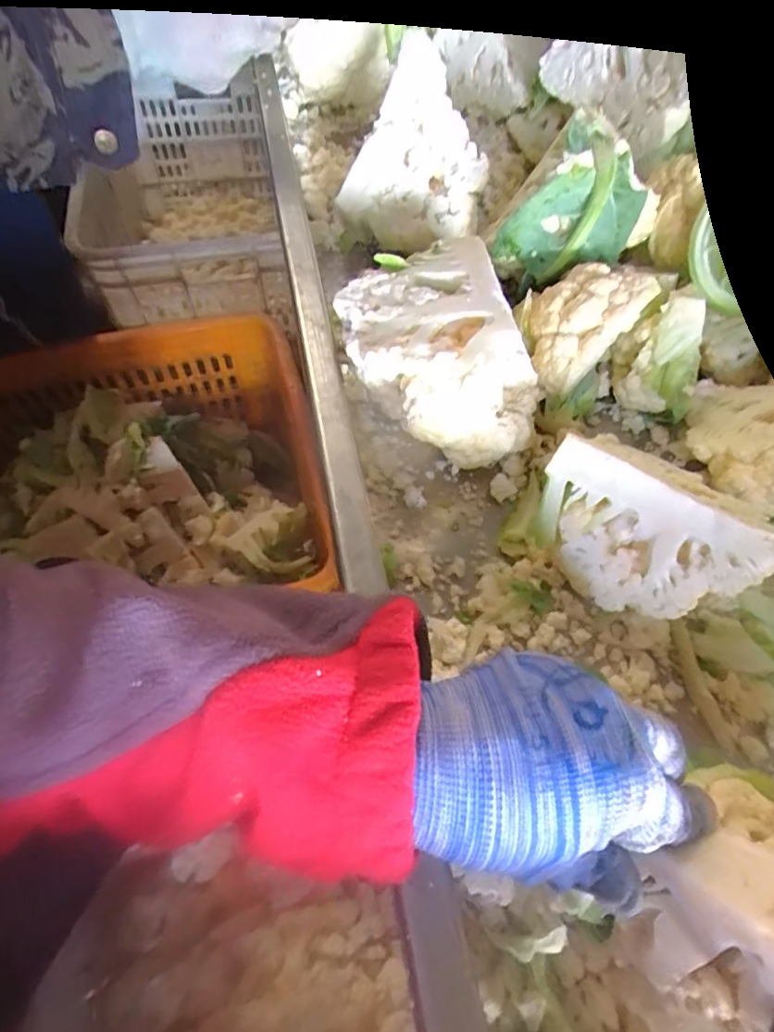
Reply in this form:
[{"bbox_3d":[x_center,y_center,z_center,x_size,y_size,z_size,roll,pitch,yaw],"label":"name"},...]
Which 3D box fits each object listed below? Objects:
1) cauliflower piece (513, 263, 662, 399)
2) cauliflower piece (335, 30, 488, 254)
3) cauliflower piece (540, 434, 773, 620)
[{"bbox_3d":[0.121,-0.129,0.343,0.074,0.054,0.067,-37,69,-23],"label":"cauliflower piece"},{"bbox_3d":[0.024,-0.267,0.391,0.096,0.103,0.085,28,61,11],"label":"cauliflower piece"},{"bbox_3d":[0.137,0.009,0.290,0.110,0.078,0.044,36,31,17],"label":"cauliflower piece"}]

